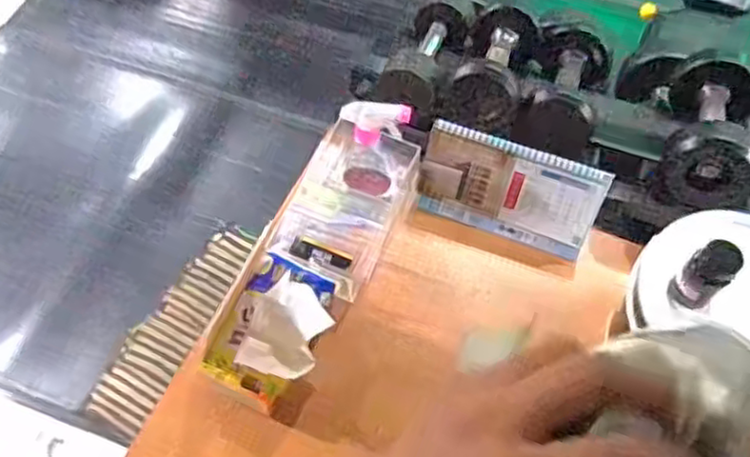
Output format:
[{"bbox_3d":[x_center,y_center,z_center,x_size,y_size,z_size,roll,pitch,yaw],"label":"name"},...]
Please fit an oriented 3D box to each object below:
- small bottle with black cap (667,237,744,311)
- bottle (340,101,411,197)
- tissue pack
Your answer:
[{"bbox_3d":[0.342,0.050,0.707,0.043,0.083,0.043,0,60,-1],"label":"small bottle with black cap"},{"bbox_3d":[0.000,-0.109,0.946,0.087,0.143,0.060,3,60,1],"label":"bottle"},{"bbox_3d":[-0.122,0.123,0.858,0.119,0.084,0.172,18,61,10],"label":"tissue pack"}]

